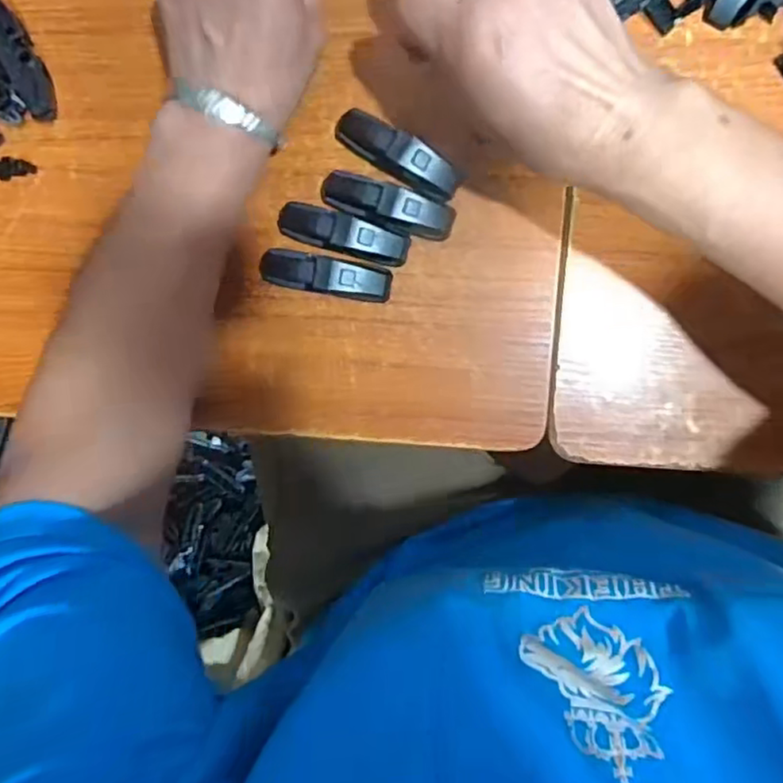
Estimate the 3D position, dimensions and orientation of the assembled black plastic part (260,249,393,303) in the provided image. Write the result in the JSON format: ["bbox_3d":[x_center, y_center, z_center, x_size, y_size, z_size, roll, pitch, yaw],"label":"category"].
[{"bbox_3d":[-0.039,-0.067,0.362,0.077,0.022,0.021,10,97,2],"label":"assembled black plastic part"}]

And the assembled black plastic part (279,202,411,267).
[{"bbox_3d":[-0.028,-0.089,0.358,0.077,0.022,0.021,17,97,1],"label":"assembled black plastic part"}]

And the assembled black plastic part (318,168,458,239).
[{"bbox_3d":[-0.003,-0.104,0.354,0.077,0.021,0.022,17,97,1],"label":"assembled black plastic part"}]

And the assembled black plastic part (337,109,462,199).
[{"bbox_3d":[0.002,-0.132,0.351,0.075,0.021,0.024,33,97,-1],"label":"assembled black plastic part"}]

